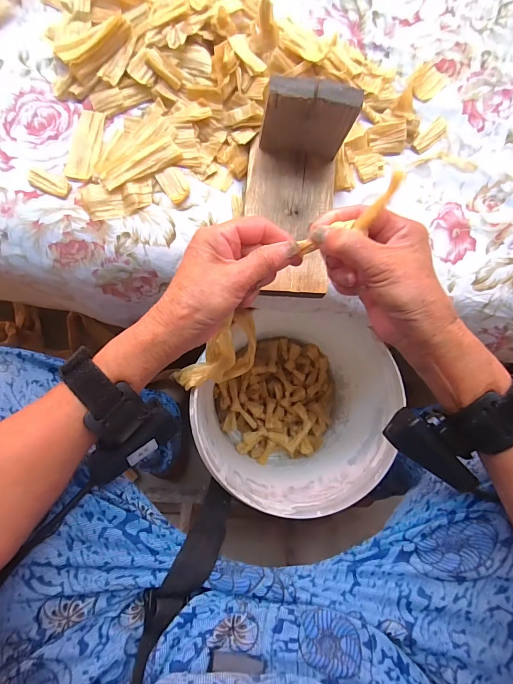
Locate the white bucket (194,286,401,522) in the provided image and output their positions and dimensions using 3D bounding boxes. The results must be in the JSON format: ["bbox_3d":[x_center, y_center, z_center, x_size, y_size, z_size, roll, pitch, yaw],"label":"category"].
[{"bbox_3d":[0.054,0.091,0.559,0.238,0.242,0.256,0,84,-4],"label":"white bucket"}]

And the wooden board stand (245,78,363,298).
[{"bbox_3d":[0.033,-0.126,0.319,0.084,0.077,0.158,7,84,-3],"label":"wooden board stand"}]

